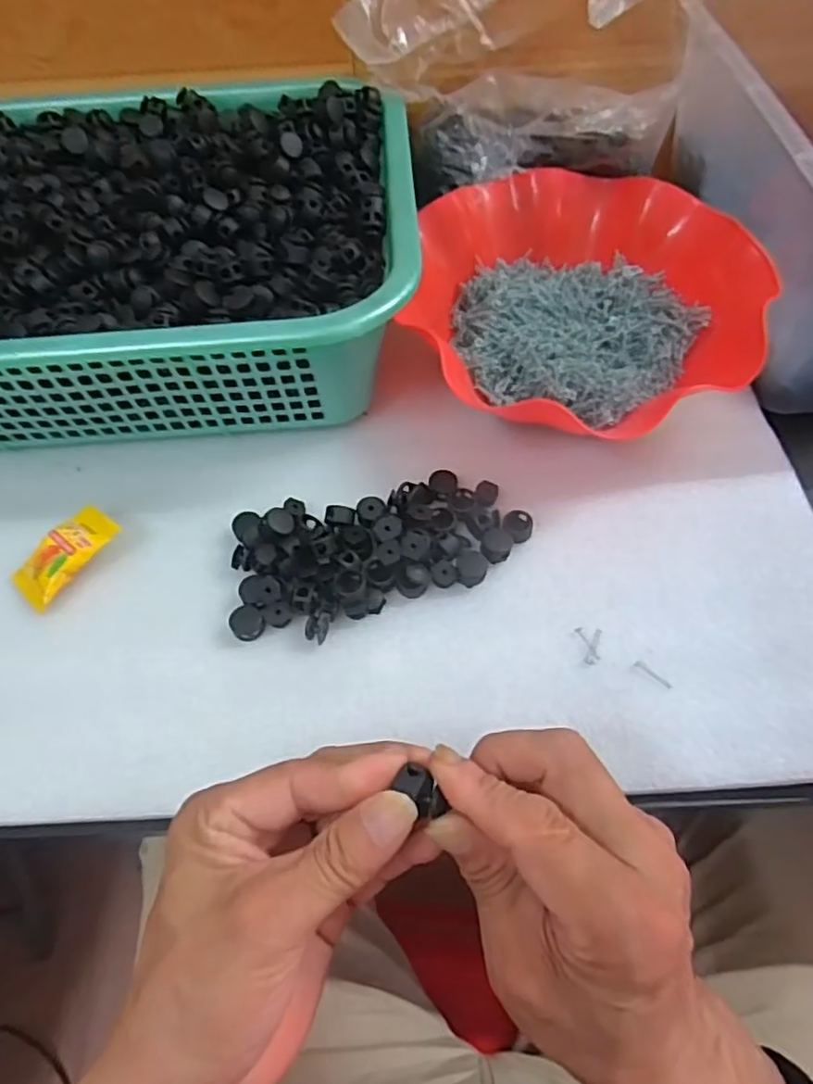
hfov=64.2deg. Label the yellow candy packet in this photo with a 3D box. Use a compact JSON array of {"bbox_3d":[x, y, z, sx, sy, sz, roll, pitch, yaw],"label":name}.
[{"bbox_3d":[-0.190,0.007,0.358,0.028,0.011,0.061,36,78,22],"label":"yellow candy packet"}]

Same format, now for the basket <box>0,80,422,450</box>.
[{"bbox_3d":[-0.191,-0.191,0.431,0.385,0.091,0.286,-4,58,0],"label":"basket"}]

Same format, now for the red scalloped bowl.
[{"bbox_3d":[0.109,-0.151,0.417,0.203,0.060,0.223,-15,58,-7],"label":"red scalloped bowl"}]

